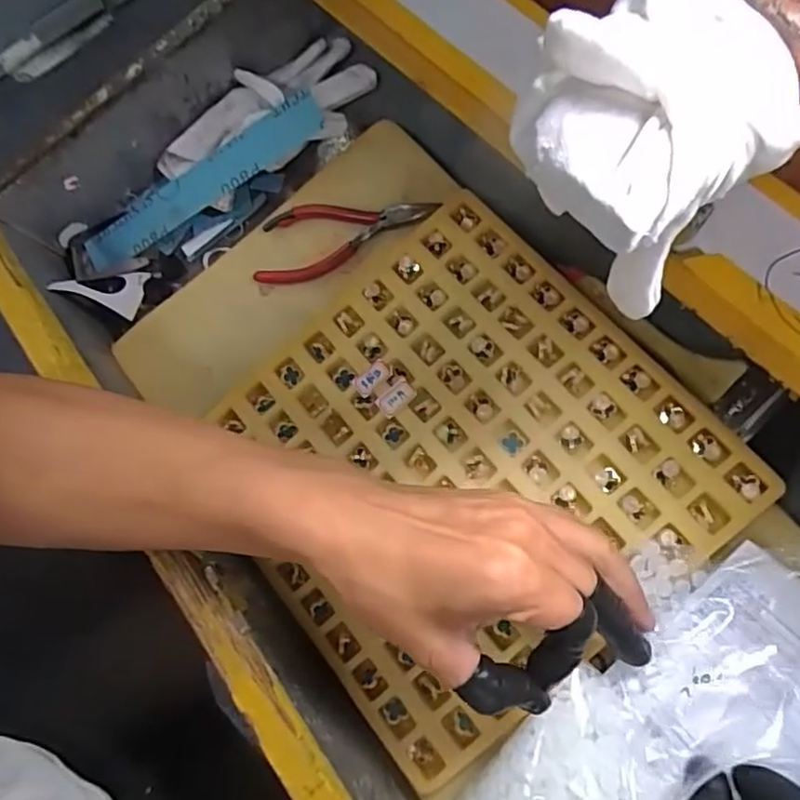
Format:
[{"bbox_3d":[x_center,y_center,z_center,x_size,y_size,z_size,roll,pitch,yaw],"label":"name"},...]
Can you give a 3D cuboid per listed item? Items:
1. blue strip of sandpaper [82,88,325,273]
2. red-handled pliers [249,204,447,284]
[{"bbox_3d":[-0.147,-0.154,0.469,0.212,0.011,0.032,-28,92,17],"label":"blue strip of sandpaper"},{"bbox_3d":[-0.040,-0.117,0.444,0.130,0.012,0.049,-17,69,9],"label":"red-handled pliers"}]

